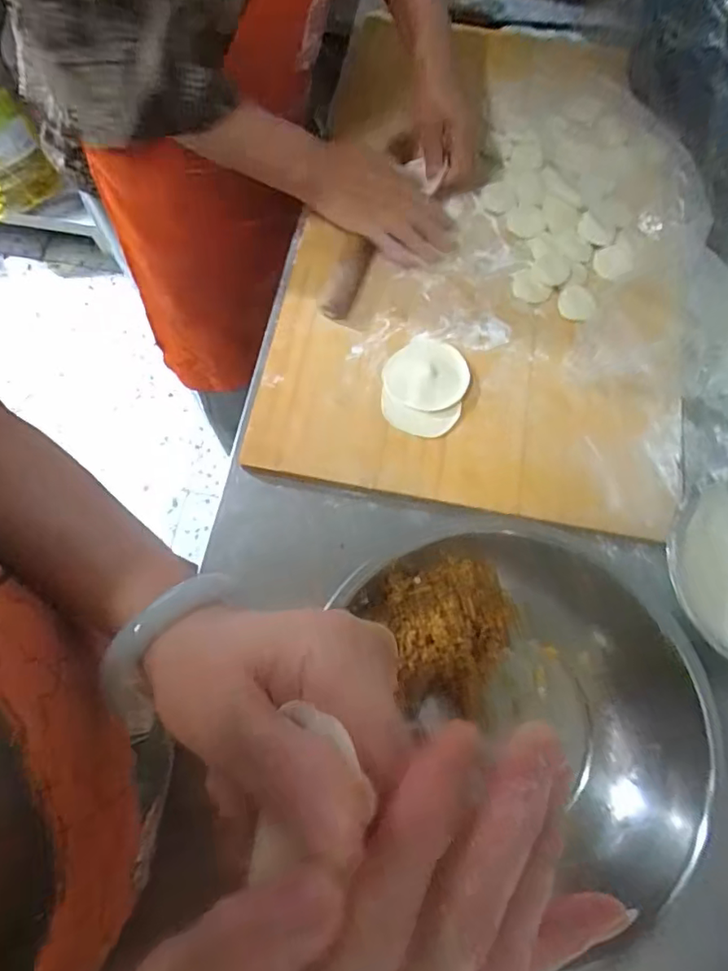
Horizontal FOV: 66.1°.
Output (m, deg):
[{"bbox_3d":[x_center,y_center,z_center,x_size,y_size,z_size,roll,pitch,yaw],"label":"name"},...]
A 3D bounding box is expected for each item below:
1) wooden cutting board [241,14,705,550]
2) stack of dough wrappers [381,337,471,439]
[{"bbox_3d":[0.140,-0.298,0.615,0.401,0.037,0.673,9,69,5],"label":"wooden cutting board"},{"bbox_3d":[0.059,-0.099,0.545,0.079,0.006,0.106,12,69,6],"label":"stack of dough wrappers"}]

